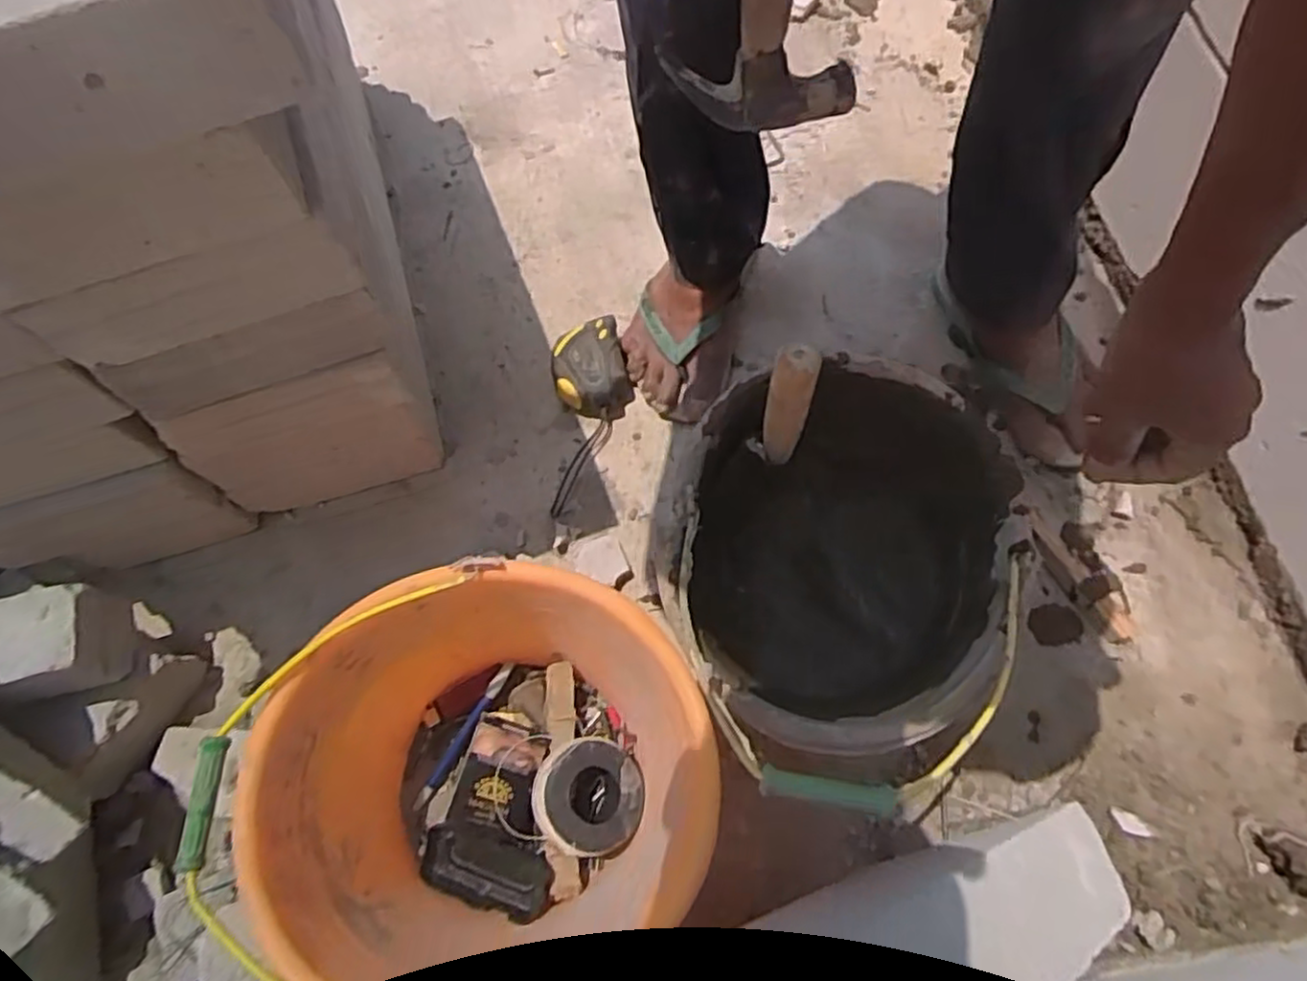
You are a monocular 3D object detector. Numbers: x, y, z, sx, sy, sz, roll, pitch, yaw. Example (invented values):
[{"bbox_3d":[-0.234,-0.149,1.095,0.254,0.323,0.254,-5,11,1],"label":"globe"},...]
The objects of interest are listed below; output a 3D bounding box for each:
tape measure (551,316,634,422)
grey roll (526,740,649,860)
[{"bbox_3d":[-0.067,-0.128,0.808,0.082,0.048,0.104,-16,70,-4],"label":"tape measure"},{"bbox_3d":[-0.058,0.263,0.633,0.095,0.044,0.095,15,52,-20],"label":"grey roll"}]

